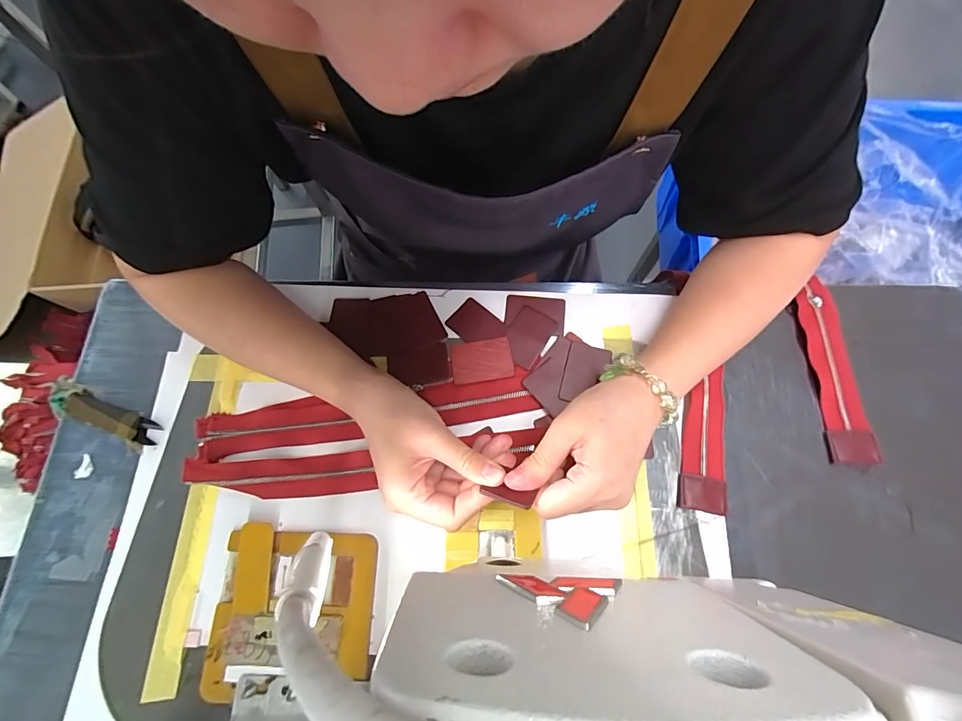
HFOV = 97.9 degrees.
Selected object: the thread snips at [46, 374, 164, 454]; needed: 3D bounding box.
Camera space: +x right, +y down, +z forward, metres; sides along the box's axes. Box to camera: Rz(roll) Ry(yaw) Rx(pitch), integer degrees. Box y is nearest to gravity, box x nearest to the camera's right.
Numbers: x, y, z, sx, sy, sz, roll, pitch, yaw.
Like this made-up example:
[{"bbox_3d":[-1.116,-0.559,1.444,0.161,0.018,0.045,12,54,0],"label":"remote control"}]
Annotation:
[{"bbox_3d":[-0.320,0.046,0.353,0.101,0.013,0.028,22,75,9],"label":"thread snips"}]

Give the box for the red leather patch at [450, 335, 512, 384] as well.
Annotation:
[{"bbox_3d":[0.000,0.000,0.356,0.050,0.004,0.036,-9,76,2],"label":"red leather patch"}]

